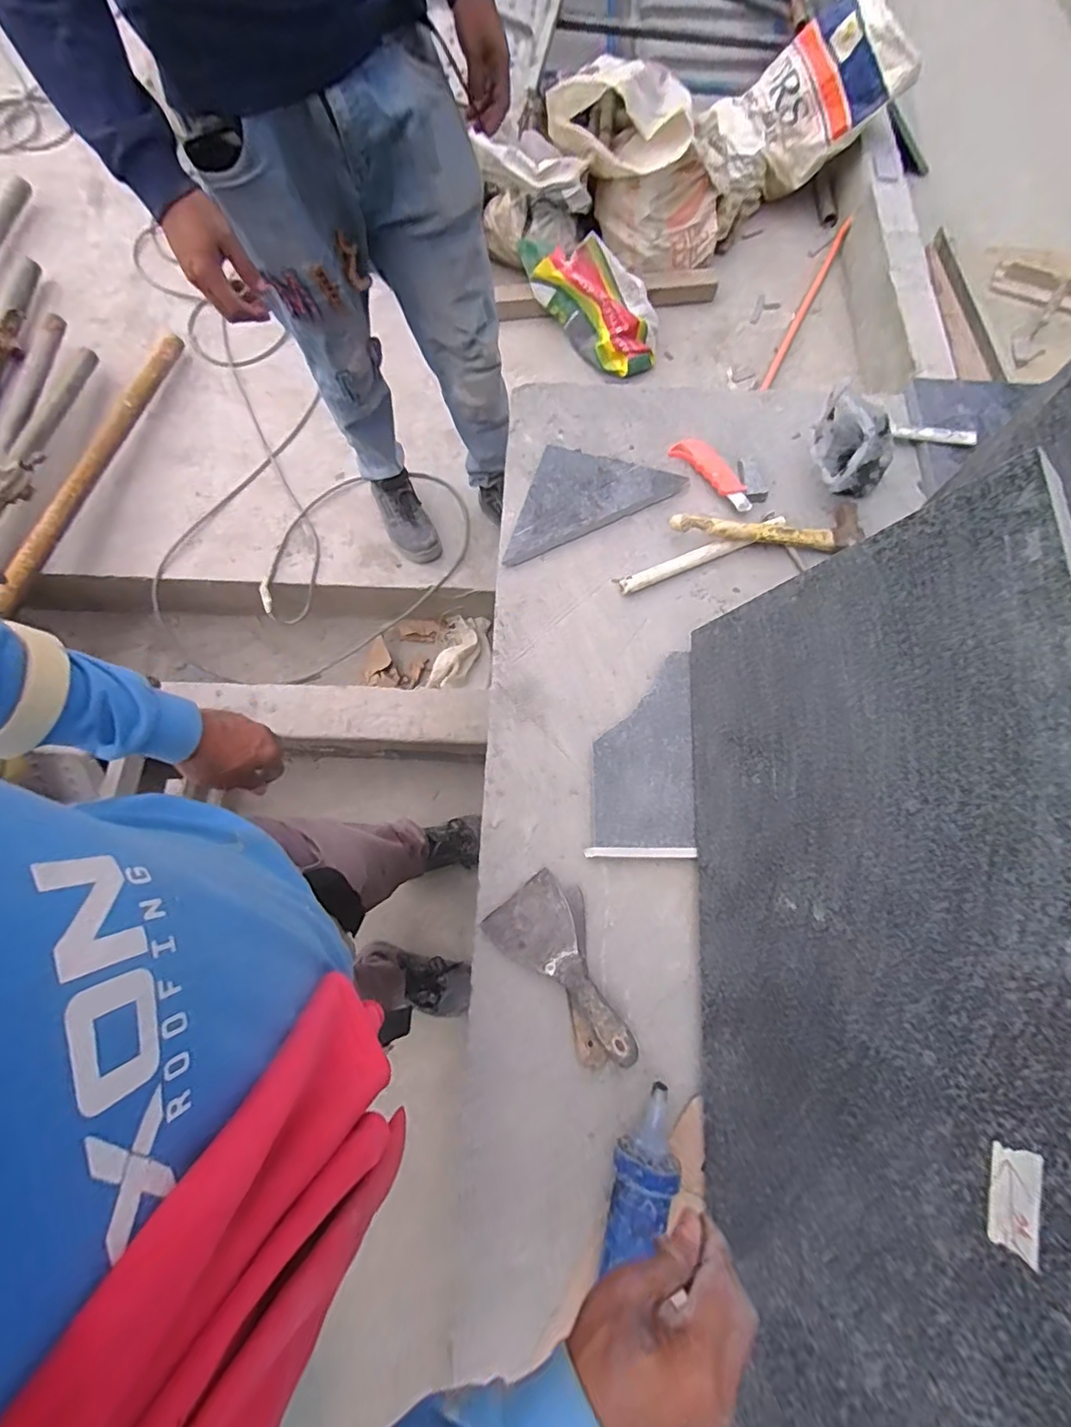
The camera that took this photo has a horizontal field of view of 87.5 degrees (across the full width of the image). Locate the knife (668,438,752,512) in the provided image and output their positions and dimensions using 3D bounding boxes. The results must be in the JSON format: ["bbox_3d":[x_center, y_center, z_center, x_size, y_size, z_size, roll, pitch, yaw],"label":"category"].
[{"bbox_3d":[0.265,-0.353,0.814,0.055,0.017,0.150,-38,76,-12],"label":"knife"}]

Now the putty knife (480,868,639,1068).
[{"bbox_3d":[0.039,0.271,0.594,0.099,0.045,0.197,-37,76,-11],"label":"putty knife"}]

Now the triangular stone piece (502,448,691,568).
[{"bbox_3d":[0.057,-0.320,0.800,0.271,0.020,0.136,-26,74,-9],"label":"triangular stone piece"}]

